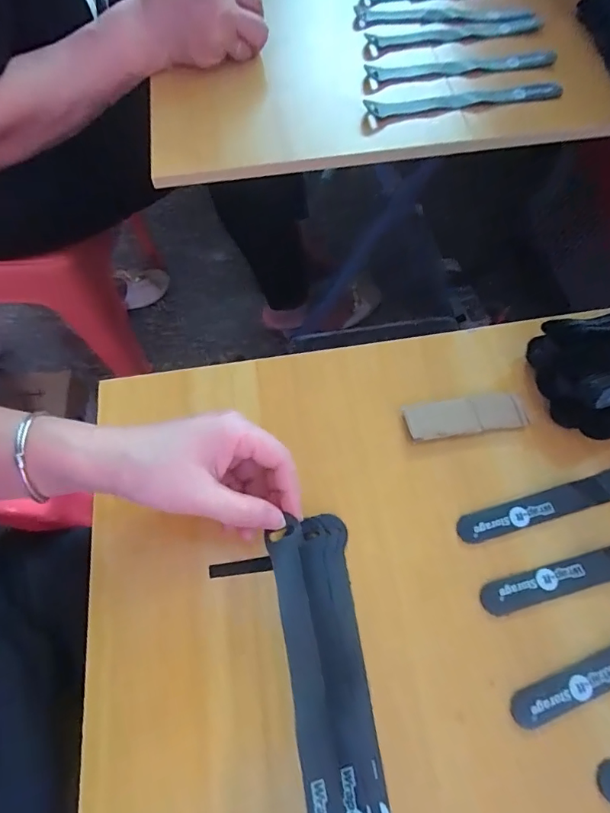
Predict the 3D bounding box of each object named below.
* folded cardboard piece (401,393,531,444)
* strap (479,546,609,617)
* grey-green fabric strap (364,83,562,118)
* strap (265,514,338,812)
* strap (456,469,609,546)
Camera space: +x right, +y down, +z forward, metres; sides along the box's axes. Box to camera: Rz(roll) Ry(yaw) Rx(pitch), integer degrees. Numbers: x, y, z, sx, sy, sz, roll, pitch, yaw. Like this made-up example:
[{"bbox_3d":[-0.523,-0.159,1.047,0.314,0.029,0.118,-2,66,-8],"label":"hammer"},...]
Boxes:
[{"bbox_3d":[0.121,0.007,0.348,0.091,0.008,0.028,-7,64,-5],"label":"folded cardboard piece"},{"bbox_3d":[0.217,0.098,0.309,0.215,0.004,0.024,-15,65,-9],"label":"strap"},{"bbox_3d":[0.164,-0.311,0.473,0.208,0.010,0.025,-14,64,-6],"label":"grey-green fabric strap"},{"bbox_3d":[0.002,0.157,0.247,0.018,0.022,0.184,-8,55,-6],"label":"strap"},{"bbox_3d":[0.210,0.058,0.333,0.218,0.006,0.026,-17,66,-10],"label":"strap"}]

